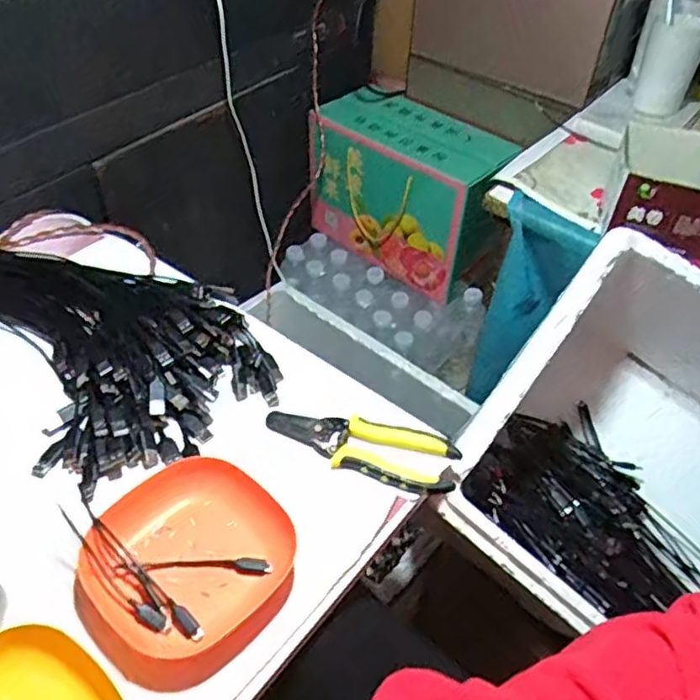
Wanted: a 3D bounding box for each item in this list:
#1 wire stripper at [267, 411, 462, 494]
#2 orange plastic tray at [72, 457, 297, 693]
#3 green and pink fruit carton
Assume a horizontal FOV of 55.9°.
[{"bbox_3d":[0.008,0.080,0.572,0.167,0.013,0.065,14,48,10],"label":"wire stripper"},{"bbox_3d":[-0.124,0.154,0.490,0.149,0.023,0.148,35,54,26],"label":"orange plastic tray"},{"bbox_3d":[0.104,-0.271,1.132,0.336,0.237,0.146,33,53,25],"label":"green and pink fruit carton"}]

